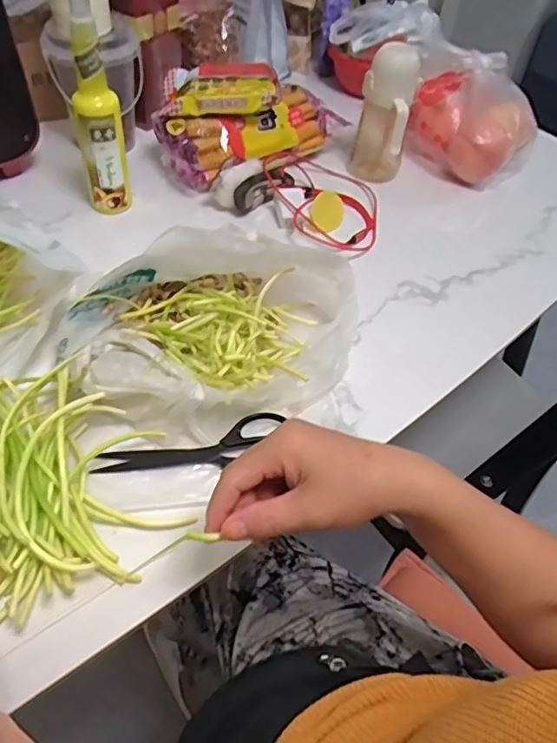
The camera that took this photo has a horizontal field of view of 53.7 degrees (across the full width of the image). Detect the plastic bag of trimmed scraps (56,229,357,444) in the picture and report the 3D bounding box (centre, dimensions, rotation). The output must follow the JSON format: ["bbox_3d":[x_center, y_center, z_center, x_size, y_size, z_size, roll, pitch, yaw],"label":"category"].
[{"bbox_3d":[-0.059,-0.048,0.523,0.274,0.086,0.189,-20,55,-22],"label":"plastic bag of trimmed scraps"}]

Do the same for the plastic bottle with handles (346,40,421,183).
[{"bbox_3d":[0.144,-0.346,0.747,0.072,0.163,0.061,13,50,5],"label":"plastic bottle with handles"}]

